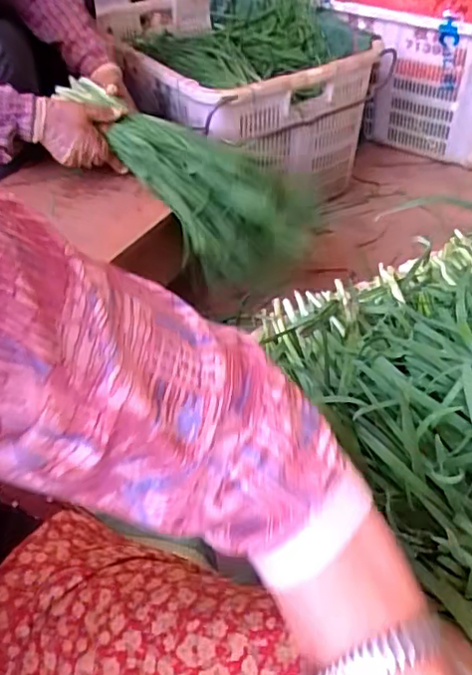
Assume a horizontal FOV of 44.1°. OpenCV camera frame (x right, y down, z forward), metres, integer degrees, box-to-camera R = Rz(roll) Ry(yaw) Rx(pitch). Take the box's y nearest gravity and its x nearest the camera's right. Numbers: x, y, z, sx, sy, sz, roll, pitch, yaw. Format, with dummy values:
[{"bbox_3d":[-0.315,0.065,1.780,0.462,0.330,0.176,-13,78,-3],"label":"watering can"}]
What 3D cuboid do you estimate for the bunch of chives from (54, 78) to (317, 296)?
[{"bbox_3d":[-0.085,-0.305,1.040,0.520,0.136,0.186,44,55,15],"label":"bunch of chives"}]

